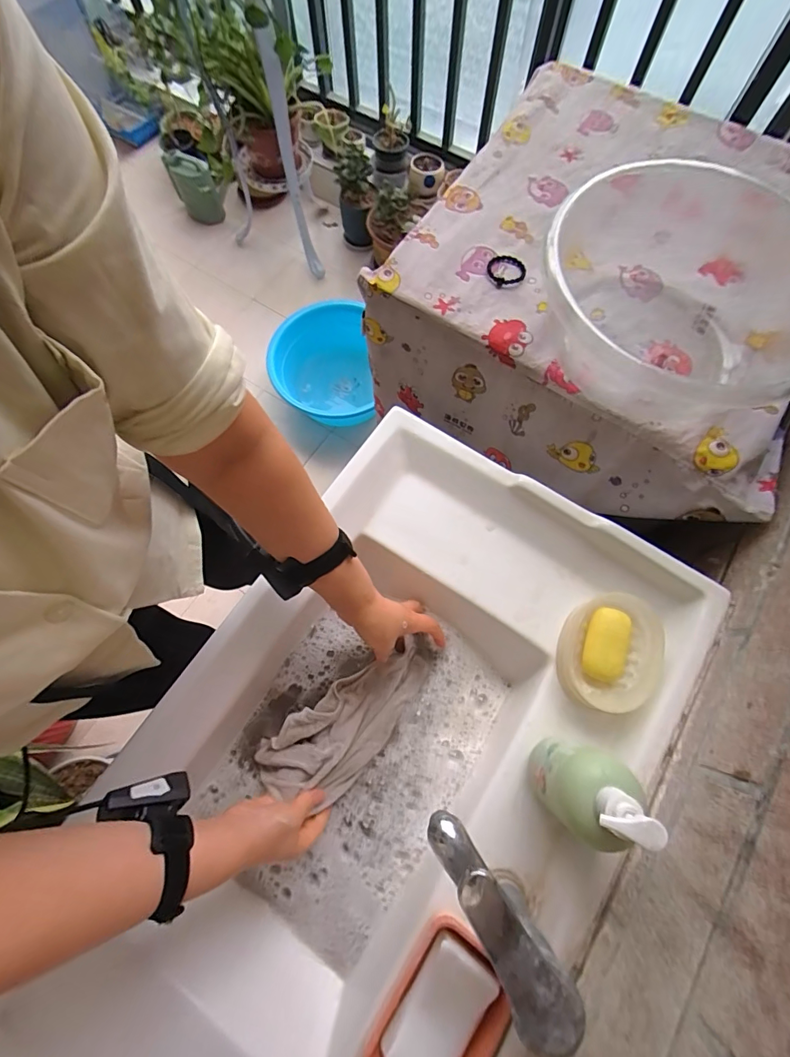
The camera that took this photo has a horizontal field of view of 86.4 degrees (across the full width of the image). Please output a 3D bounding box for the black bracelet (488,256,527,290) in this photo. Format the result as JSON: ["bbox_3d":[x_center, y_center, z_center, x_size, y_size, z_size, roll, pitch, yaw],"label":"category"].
[{"bbox_3d":[0.154,-0.356,0.580,0.051,0.007,0.051,0,72,1],"label":"black bracelet"}]

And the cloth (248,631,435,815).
[{"bbox_3d":[-0.049,0.243,0.531,0.246,0.065,0.100,-34,74,-20],"label":"cloth"}]

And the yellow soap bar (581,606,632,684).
[{"bbox_3d":[0.239,0.132,0.479,0.045,0.029,0.076,16,73,6],"label":"yellow soap bar"}]

